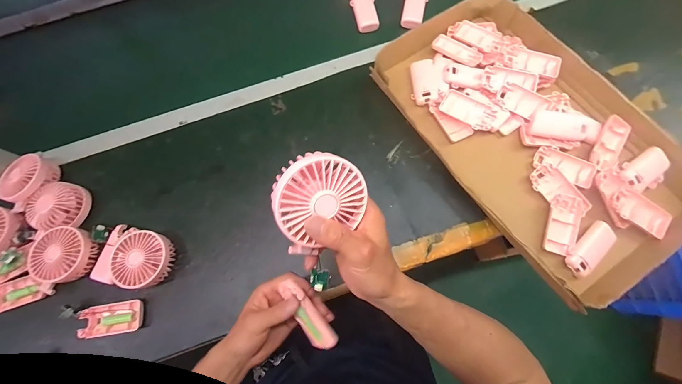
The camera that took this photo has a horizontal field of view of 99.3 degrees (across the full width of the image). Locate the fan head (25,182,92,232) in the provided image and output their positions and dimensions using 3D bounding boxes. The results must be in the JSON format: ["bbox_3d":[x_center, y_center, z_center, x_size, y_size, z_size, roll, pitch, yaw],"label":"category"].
[{"bbox_3d":[-0.486,0.026,0.501,0.082,0.043,0.082,-1,73,2],"label":"fan head"}]

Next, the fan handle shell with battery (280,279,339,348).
[{"bbox_3d":[-0.041,0.152,0.359,0.034,0.033,0.087,-34,87,-8],"label":"fan handle shell with battery"}]

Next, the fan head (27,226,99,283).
[{"bbox_3d":[-0.454,0.102,0.475,0.087,0.042,0.084,-1,73,2],"label":"fan head"}]

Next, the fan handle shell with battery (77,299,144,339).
[{"bbox_3d":[-0.359,0.199,0.456,0.092,0.016,0.047,-9,73,0],"label":"fan handle shell with battery"}]

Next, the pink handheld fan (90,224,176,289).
[{"bbox_3d":[-0.342,0.107,0.468,0.135,0.044,0.094,11,74,6],"label":"pink handheld fan"}]

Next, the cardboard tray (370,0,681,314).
[{"bbox_3d":[0.324,-0.115,0.503,0.318,0.050,0.526,-32,74,-7],"label":"cardboard tray"}]

